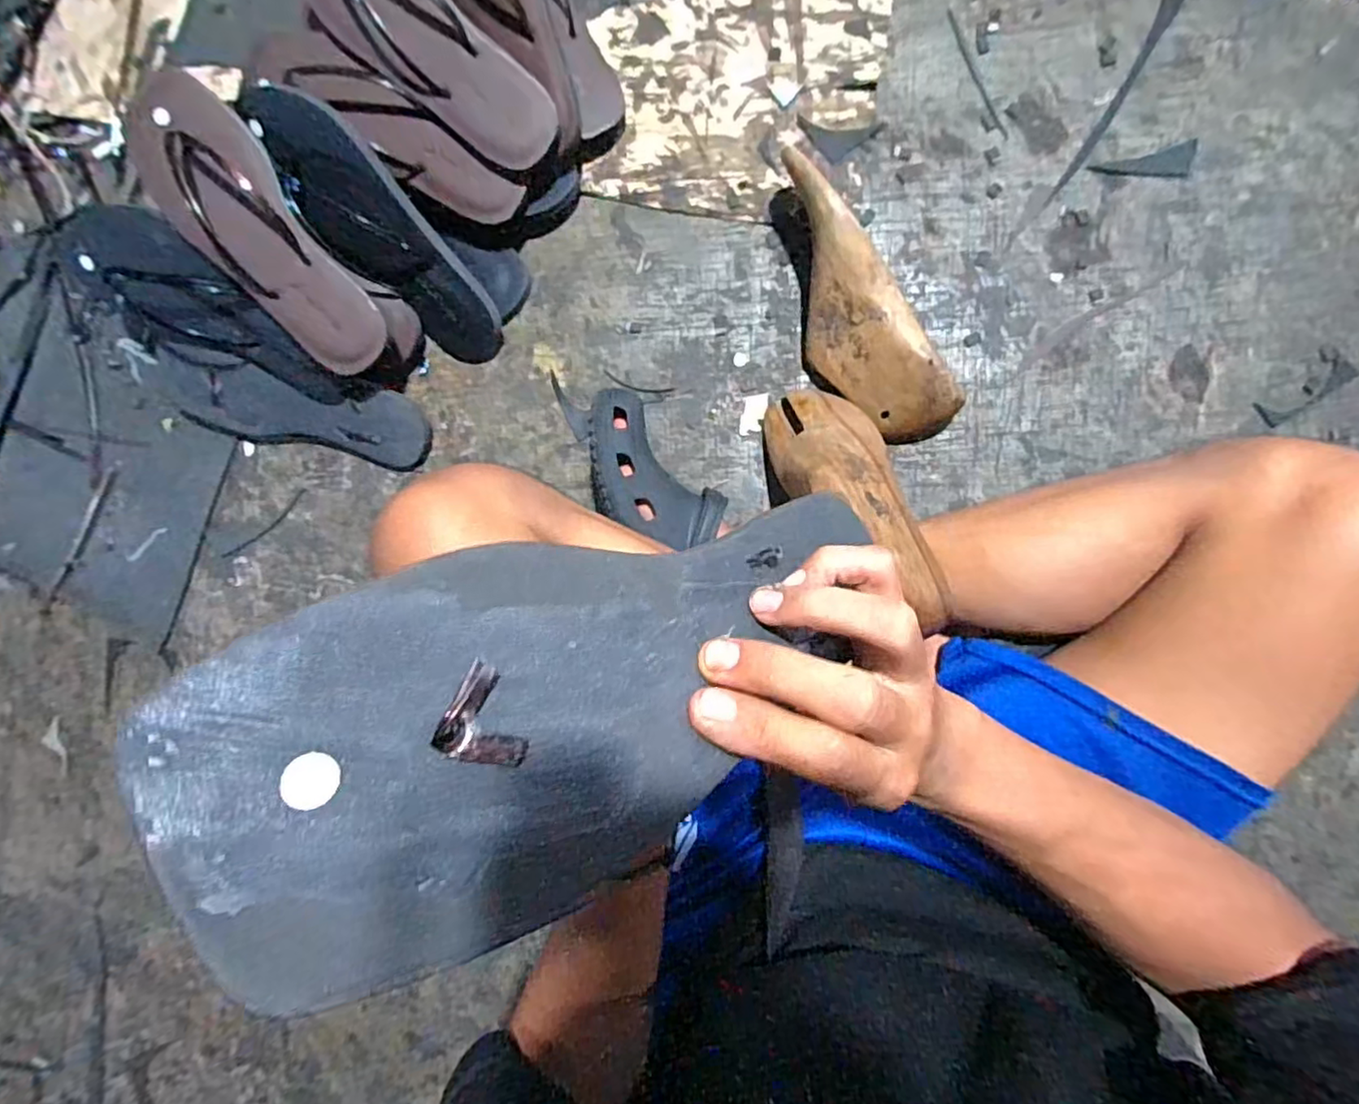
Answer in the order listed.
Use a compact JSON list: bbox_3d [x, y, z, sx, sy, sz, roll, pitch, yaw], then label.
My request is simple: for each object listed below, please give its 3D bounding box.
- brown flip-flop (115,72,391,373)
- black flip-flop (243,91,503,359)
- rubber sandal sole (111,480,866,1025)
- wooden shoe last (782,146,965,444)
[{"bbox_3d":[-0.347,-0.261,0.516,0.083,0.045,0.259,-35,103,8],"label":"brown flip-flop"},{"bbox_3d":[-0.256,-0.273,0.548,0.080,0.037,0.259,-39,114,8],"label":"black flip-flop"},{"bbox_3d":[-0.012,0.032,0.198,0.009,0.234,0.091,-23,90,49],"label":"rubber sandal sole"},{"bbox_3d":[0.135,-0.195,0.523,0.077,0.082,0.234,-34,88,8],"label":"wooden shoe last"}]

